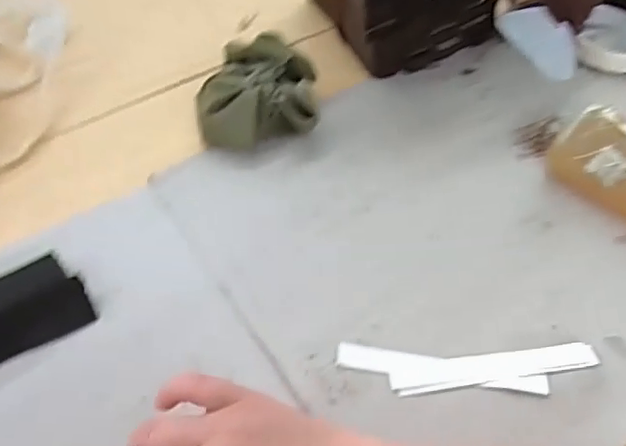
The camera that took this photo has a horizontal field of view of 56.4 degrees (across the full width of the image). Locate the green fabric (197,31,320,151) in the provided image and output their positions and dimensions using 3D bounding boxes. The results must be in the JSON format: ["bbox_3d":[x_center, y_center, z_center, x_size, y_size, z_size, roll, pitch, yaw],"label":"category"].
[{"bbox_3d":[-0.047,-0.109,0.497,0.103,0.056,0.087,-3,56,-6],"label":"green fabric"}]

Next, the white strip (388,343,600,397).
[{"bbox_3d":[0.125,0.098,0.399,0.144,0.008,0.021,-6,53,-5],"label":"white strip"}]

